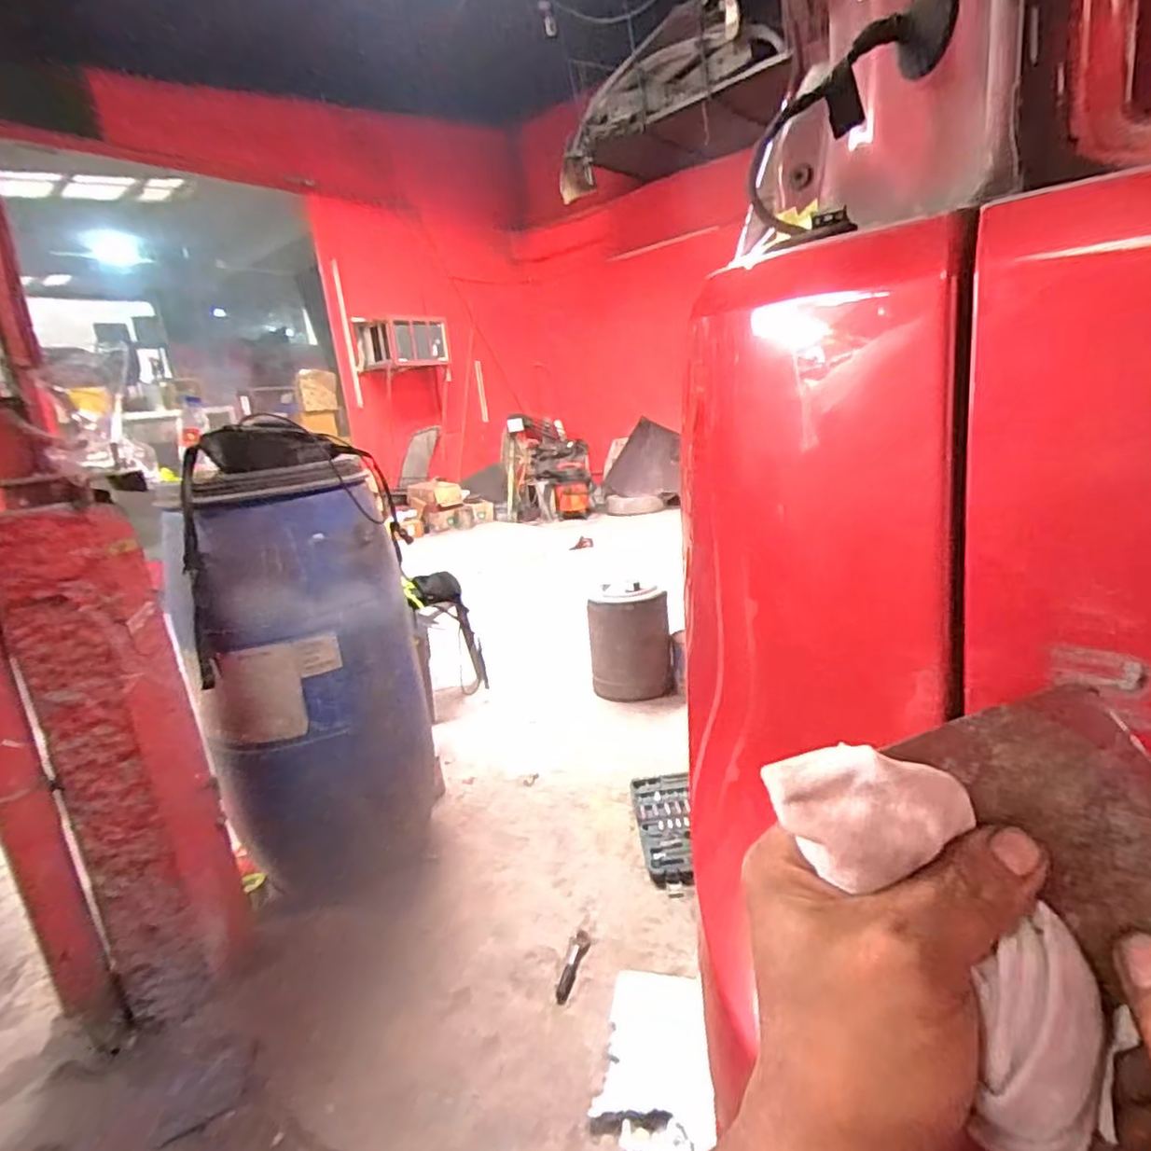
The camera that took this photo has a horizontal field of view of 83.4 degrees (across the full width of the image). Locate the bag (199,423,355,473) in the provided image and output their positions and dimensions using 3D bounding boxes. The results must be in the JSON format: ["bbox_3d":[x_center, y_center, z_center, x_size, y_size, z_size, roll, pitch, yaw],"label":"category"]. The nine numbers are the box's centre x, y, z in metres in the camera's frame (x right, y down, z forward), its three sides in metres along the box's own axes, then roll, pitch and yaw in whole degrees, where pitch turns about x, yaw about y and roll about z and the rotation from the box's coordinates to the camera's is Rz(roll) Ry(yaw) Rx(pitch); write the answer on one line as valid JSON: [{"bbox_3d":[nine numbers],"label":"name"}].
[{"bbox_3d":[-0.657,-0.289,1.435,0.300,0.089,0.120,-15,16,-28],"label":"bag"}]

